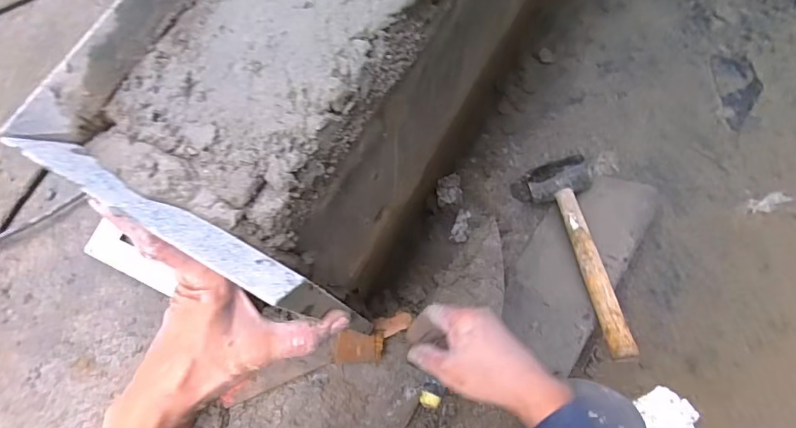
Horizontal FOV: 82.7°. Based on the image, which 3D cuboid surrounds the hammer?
[{"bbox_3d":[0.277,0.056,0.690,0.094,0.083,0.332,-7,55,-4],"label":"hammer"}]

